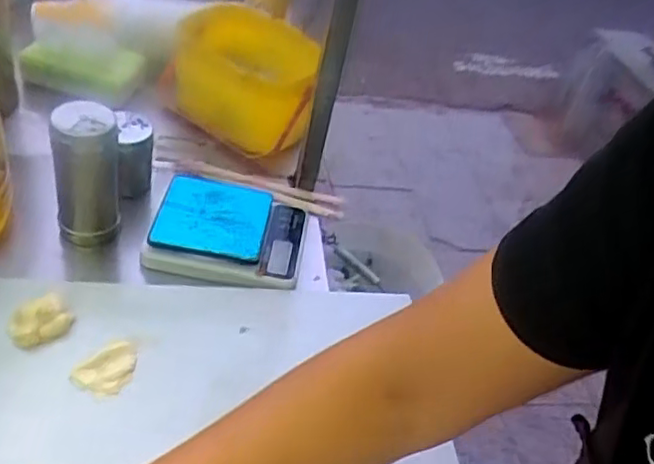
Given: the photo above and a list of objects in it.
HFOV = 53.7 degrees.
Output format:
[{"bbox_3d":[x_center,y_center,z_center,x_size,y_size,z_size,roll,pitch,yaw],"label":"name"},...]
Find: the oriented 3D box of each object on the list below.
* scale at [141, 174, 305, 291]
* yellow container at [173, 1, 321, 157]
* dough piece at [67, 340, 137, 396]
[{"bbox_3d":[-0.109,-0.006,0.739,0.164,0.033,0.134,13,39,-2],"label":"scale"},{"bbox_3d":[-0.116,-0.205,0.924,0.201,0.180,0.212,6,40,-10],"label":"yellow container"},{"bbox_3d":[-0.196,0.122,0.582,0.035,0.022,0.055,29,41,16],"label":"dough piece"}]

